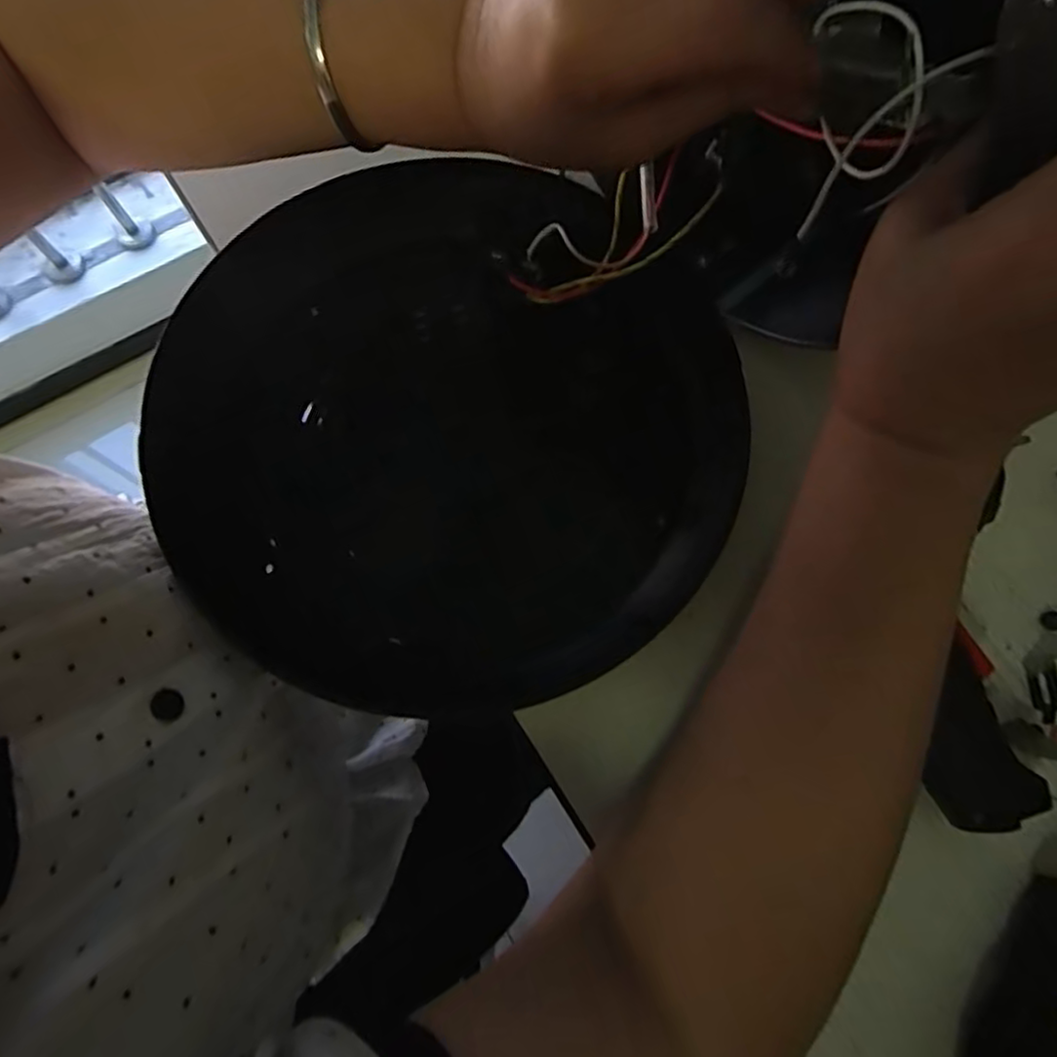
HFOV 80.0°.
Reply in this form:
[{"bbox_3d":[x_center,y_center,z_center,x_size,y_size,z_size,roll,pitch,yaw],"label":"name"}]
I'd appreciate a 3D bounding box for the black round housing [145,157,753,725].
[{"bbox_3d":[-0.037,-0.043,0.294,0.249,0.058,0.245,0,73,-1],"label":"black round housing"}]

